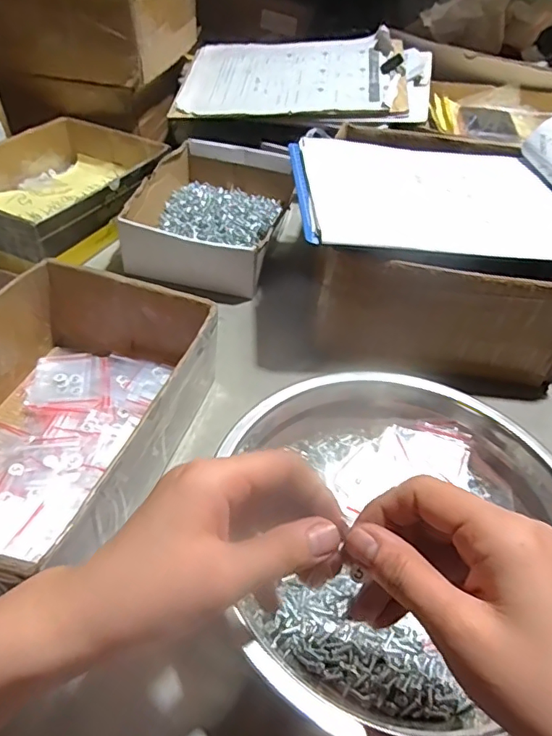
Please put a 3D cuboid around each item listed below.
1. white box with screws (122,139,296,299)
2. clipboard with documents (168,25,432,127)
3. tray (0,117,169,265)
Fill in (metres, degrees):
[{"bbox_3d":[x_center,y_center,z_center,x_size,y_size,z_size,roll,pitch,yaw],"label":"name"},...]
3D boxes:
[{"bbox_3d":[-0.073,-0.197,0.650,0.164,0.060,0.265,12,44,6],"label":"white box with screws"},{"bbox_3d":[0.043,-0.419,0.763,0.349,0.022,0.239,7,54,8],"label":"clipboard with documents"},{"bbox_3d":[-0.263,-0.222,0.644,0.185,0.058,0.267,21,46,14],"label":"tray"}]

